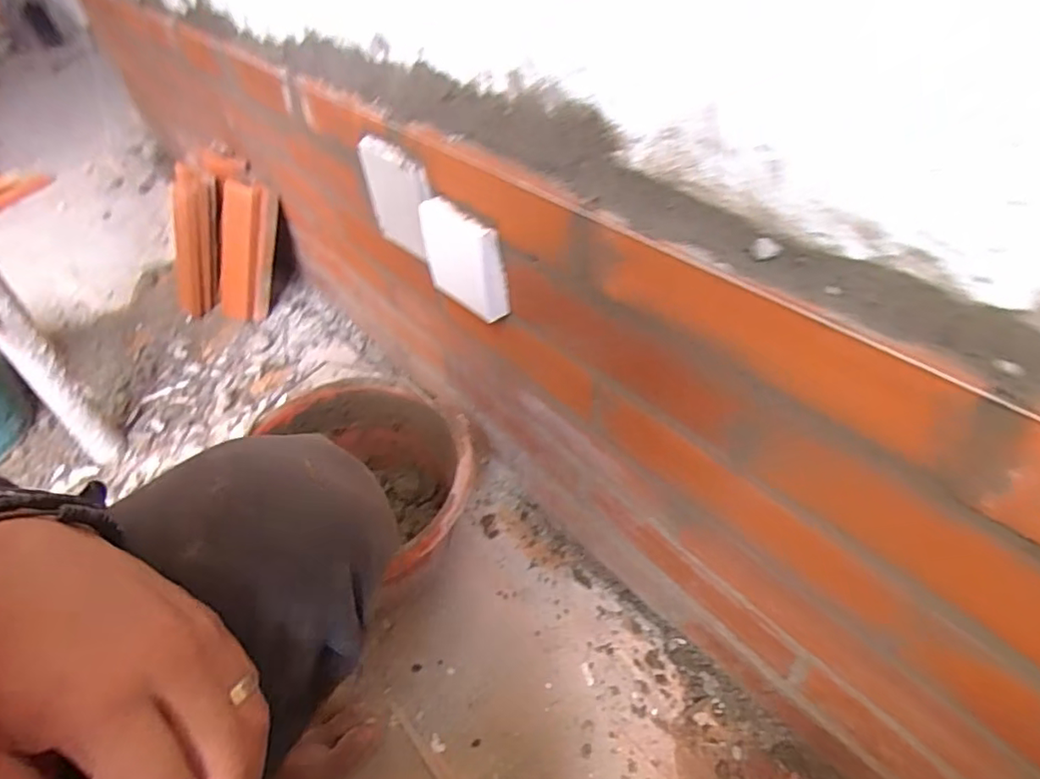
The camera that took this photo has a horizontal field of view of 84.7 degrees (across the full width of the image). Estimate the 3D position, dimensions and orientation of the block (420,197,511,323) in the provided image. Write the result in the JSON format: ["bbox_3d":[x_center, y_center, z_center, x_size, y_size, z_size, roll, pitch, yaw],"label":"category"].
[{"bbox_3d":[-0.051,-0.117,0.507,0.022,0.085,0.104,-32,49,-24],"label":"block"}]

